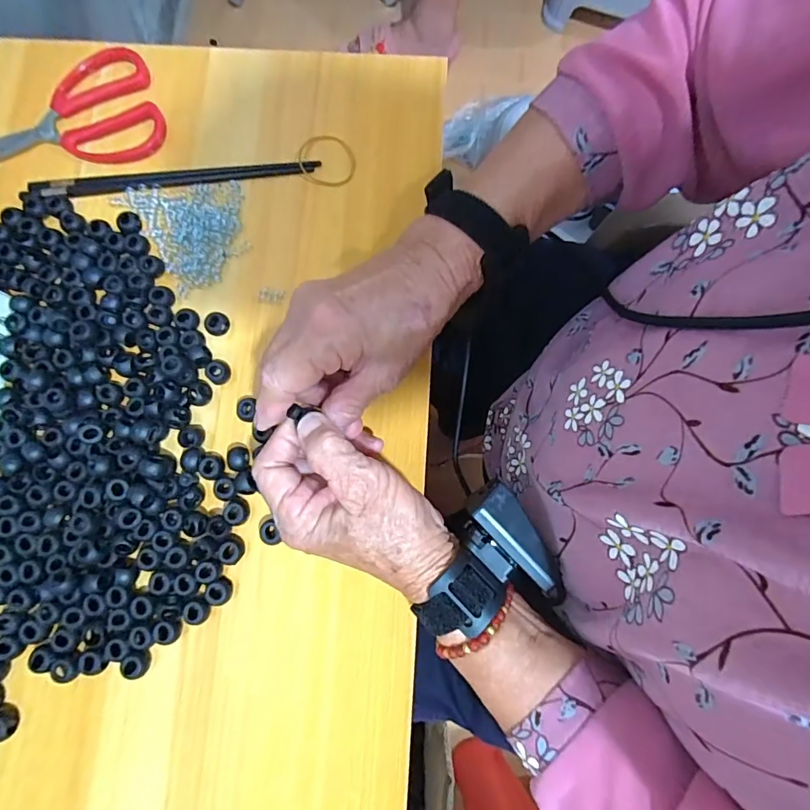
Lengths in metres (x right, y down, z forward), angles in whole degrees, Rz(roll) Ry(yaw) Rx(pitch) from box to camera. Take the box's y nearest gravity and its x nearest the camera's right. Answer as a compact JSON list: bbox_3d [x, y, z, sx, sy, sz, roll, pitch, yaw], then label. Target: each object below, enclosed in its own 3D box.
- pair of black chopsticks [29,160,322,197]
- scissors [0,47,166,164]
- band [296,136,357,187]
[{"bbox_3d":[-0.186,-0.185,0.374,0.228,0.005,0.013,-6,79,-1],"label":"pair of black chopsticks"},{"bbox_3d":[-0.287,-0.247,0.384,0.162,0.016,0.099,-9,79,-2],"label":"scissors"},{"bbox_3d":[-0.065,-0.202,0.382,0.051,0.006,0.044,12,81,0],"label":"band"}]

